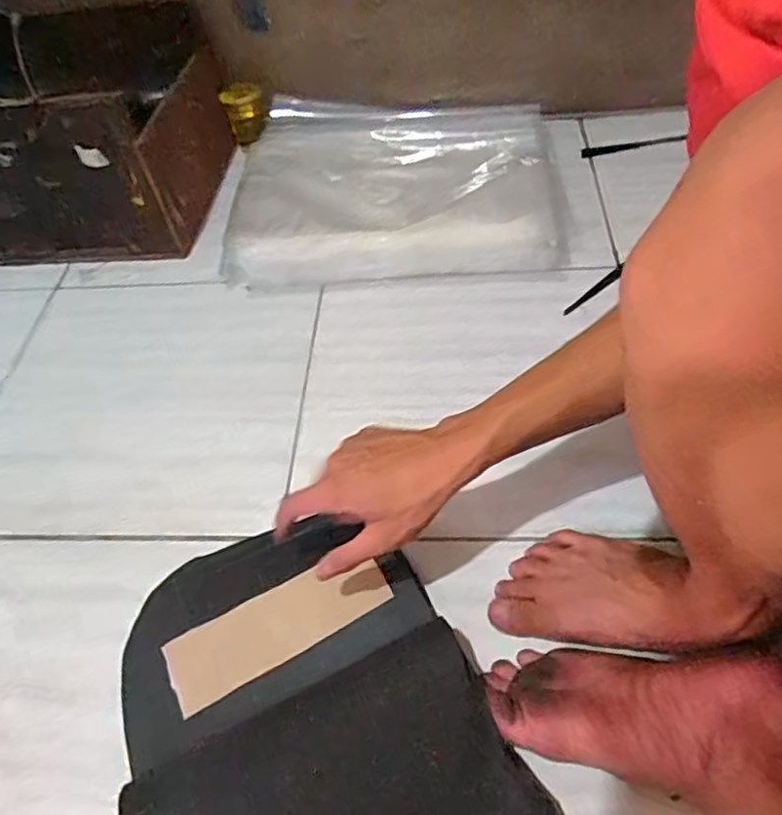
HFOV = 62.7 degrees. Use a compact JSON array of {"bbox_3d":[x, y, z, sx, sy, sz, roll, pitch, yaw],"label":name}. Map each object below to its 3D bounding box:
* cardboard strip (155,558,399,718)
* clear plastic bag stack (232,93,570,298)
[{"bbox_3d":[-0.095,0.183,0.549,0.188,0.006,0.061,-25,62,-16],"label":"cardboard strip"},{"bbox_3d":[-0.002,-0.336,0.951,0.464,0.032,0.388,-4,58,6],"label":"clear plastic bag stack"}]

